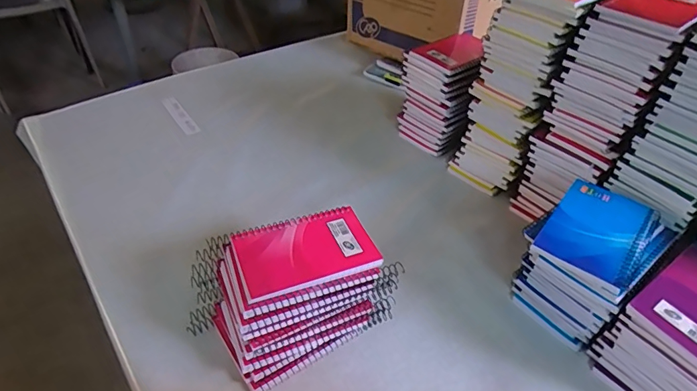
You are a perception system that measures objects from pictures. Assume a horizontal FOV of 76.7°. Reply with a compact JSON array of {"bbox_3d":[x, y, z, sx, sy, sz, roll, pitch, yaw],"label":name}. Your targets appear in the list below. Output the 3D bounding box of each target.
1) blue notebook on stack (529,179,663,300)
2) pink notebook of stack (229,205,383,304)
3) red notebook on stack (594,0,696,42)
[{"bbox_3d":[0.248,0.036,0.441,0.083,0.015,0.124,31,48,27],"label":"blue notebook on stack"},{"bbox_3d":[-0.042,0.054,0.432,0.130,0.010,0.084,-13,44,-18],"label":"pink notebook of stack"},{"bbox_3d":[0.327,-0.198,0.465,0.126,0.015,0.084,-31,52,-33],"label":"red notebook on stack"}]

